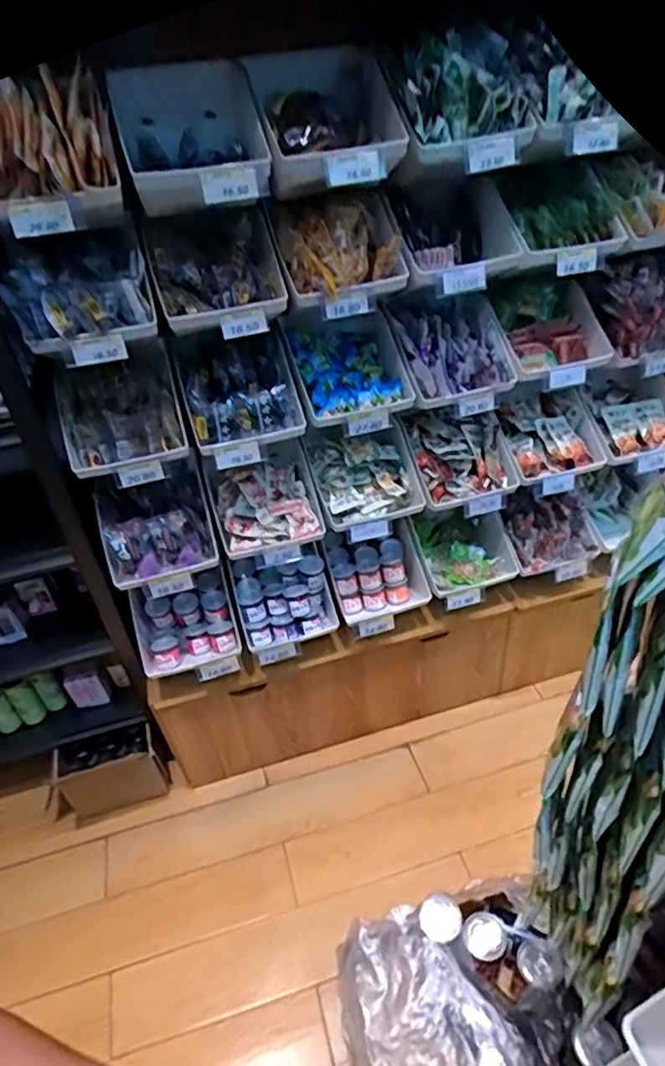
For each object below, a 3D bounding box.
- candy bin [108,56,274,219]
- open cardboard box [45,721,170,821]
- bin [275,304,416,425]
[{"bbox_3d":[-0.220,-0.621,0.958,0.211,0.166,0.302,-11,39,-7],"label":"candy bin"},{"bbox_3d":[-0.565,0.611,1.552,0.258,0.199,0.124,-11,39,-7],"label":"open cardboard box"},{"bbox_3d":[0.023,-0.348,1.246,0.226,0.127,0.265,-10,39,-6],"label":"bin"}]

